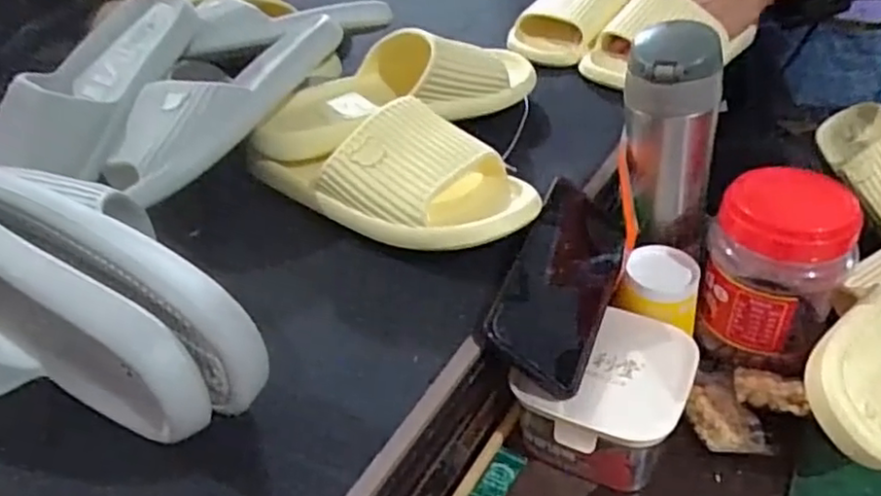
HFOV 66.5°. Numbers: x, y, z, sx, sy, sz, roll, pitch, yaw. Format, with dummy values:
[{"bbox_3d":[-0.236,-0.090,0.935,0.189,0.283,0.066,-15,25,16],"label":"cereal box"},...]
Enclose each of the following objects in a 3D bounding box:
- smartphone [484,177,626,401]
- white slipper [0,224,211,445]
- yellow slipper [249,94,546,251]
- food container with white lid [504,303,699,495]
[{"bbox_3d":[0.090,0.018,0.472,0.076,0.016,0.181,37,47,-8],"label":"smartphone"},{"bbox_3d":[-0.245,0.045,0.367,0.247,0.107,0.073,18,44,25],"label":"white slipper"},{"bbox_3d":[-0.047,-0.060,0.496,0.235,0.058,0.098,13,43,20],"label":"yellow slipper"},{"bbox_3d":[0.113,0.103,0.463,0.101,0.064,0.107,15,43,22],"label":"food container with white lid"}]

